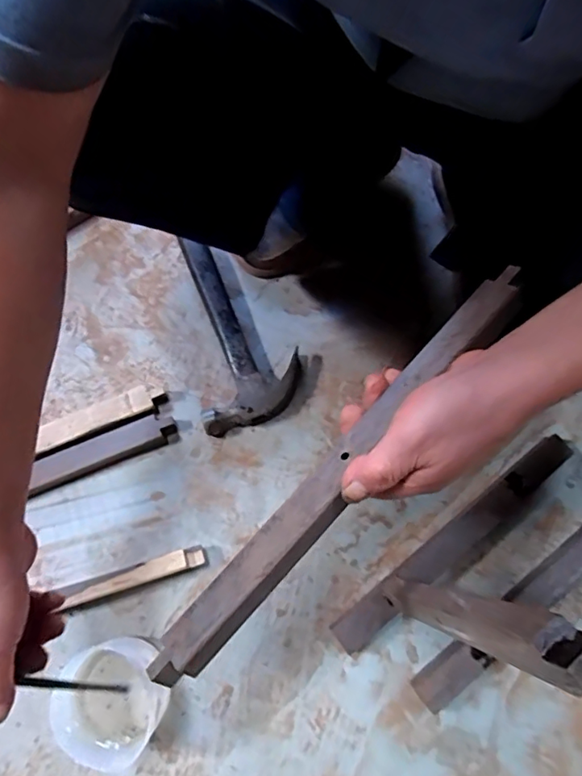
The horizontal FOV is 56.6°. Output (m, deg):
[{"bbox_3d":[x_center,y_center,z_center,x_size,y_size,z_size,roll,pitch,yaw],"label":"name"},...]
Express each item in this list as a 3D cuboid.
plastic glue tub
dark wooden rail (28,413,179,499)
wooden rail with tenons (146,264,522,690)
[{"bbox_3d":[-0.170,0.294,0.511,0.093,0.068,0.099,1,73,-2],"label":"plastic glue tub"},{"bbox_3d":[-0.298,0.106,0.581,0.355,0.032,0.037,-22,75,-8],"label":"dark wooden rail"},{"bbox_3d":[0.037,0.051,0.357,0.031,0.016,0.347,41,82,10],"label":"wooden rail with tenons"}]

